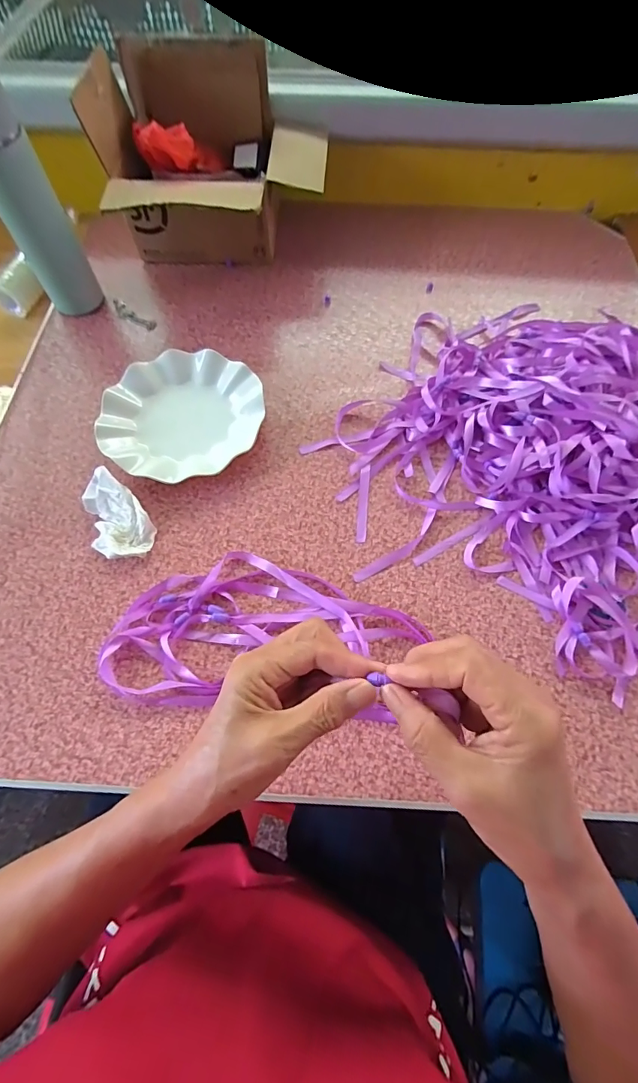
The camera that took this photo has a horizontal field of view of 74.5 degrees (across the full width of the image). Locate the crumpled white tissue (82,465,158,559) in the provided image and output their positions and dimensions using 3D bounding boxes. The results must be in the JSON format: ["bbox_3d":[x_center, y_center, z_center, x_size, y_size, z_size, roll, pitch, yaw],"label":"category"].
[{"bbox_3d":[-0.215,-0.025,0.436,0.058,0.031,0.097,-38,72,-17],"label":"crumpled white tissue"}]

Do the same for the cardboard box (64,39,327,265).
[{"bbox_3d":[-0.136,-0.484,0.563,0.272,0.185,0.221,-3,65,-3],"label":"cardboard box"}]

